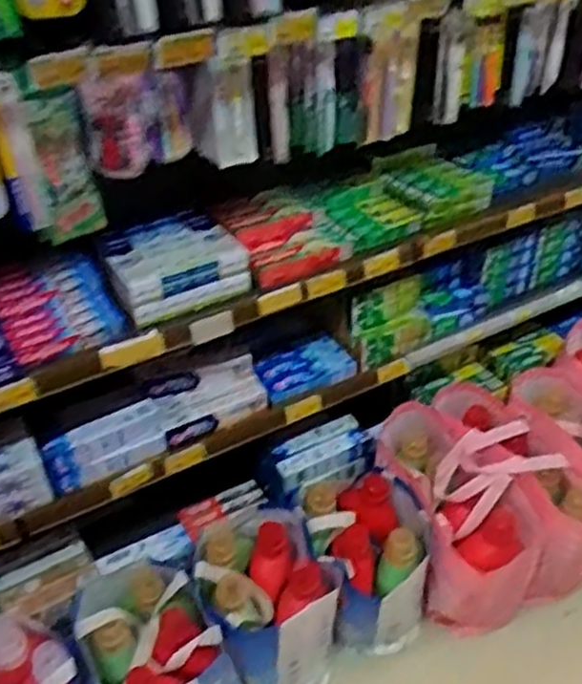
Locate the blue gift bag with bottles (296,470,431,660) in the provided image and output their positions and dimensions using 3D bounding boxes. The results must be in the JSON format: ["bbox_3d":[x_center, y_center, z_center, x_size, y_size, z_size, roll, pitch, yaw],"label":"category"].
[{"bbox_3d":[0.157,0.478,1.596,0.242,0.272,0.316,-14,39,-15],"label":"blue gift bag with bottles"}]

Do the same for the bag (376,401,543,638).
[{"bbox_3d":[0.356,0.404,1.670,0.254,0.327,0.455,-12,39,-14],"label":"bag"}]

